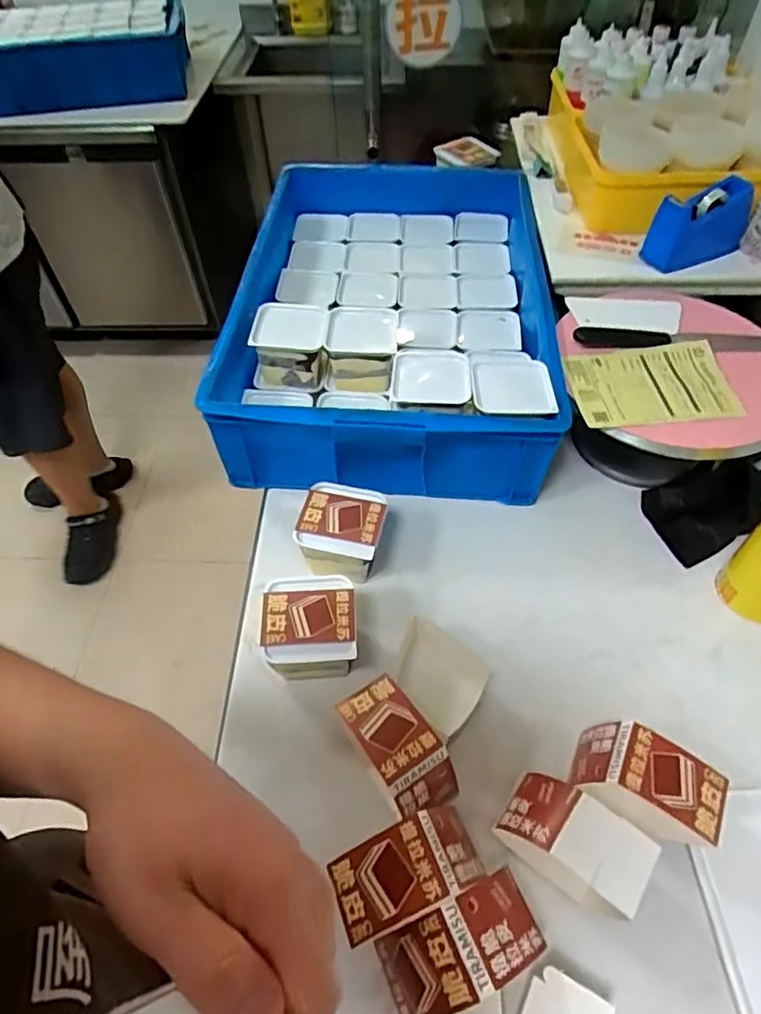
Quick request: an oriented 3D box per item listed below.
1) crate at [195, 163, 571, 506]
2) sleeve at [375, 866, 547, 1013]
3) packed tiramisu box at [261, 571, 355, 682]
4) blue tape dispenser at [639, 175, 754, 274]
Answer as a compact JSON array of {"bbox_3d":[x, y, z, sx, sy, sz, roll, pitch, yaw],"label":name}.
[{"bbox_3d":[0.027,-0.301,0.902,0.431,0.169,0.659,4,54,5],"label":"crate"},{"bbox_3d":[0.062,0.334,0.440,0.118,0.062,0.059,-21,55,-13],"label":"sleeve"},{"bbox_3d":[-0.072,0.134,0.620,0.092,0.084,0.096,-5,53,-2],"label":"packed tiramisu box"},{"bbox_3d":[0.448,-0.393,0.811,0.137,0.087,0.053,-18,55,-11],"label":"blue tape dispenser"}]

